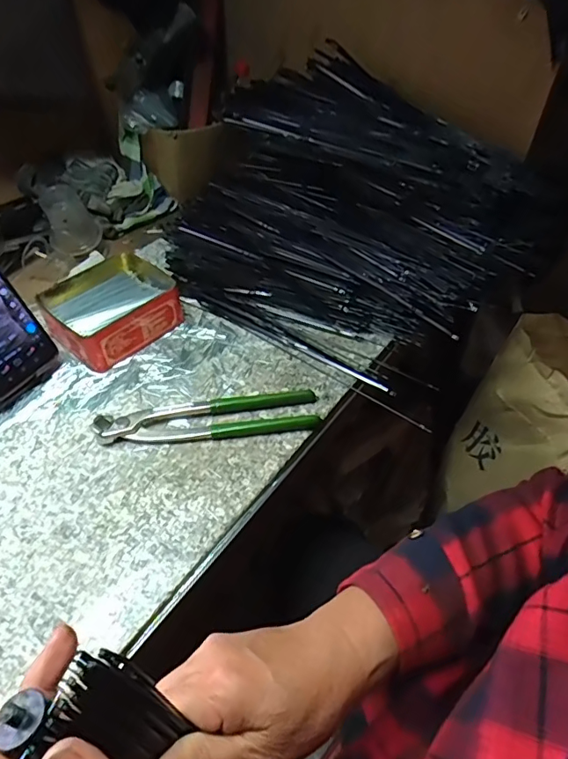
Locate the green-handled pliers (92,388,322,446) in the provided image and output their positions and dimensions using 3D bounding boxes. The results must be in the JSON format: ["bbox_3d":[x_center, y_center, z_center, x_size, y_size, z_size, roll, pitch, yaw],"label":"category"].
[{"bbox_3d":[-0.068,0.031,0.457,0.196,0.017,0.050,-5,47,-5],"label":"green-handled pliers"}]

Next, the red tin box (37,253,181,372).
[{"bbox_3d":[-0.185,-0.078,0.538,0.109,0.044,0.128,32,54,27],"label":"red tin box"}]

